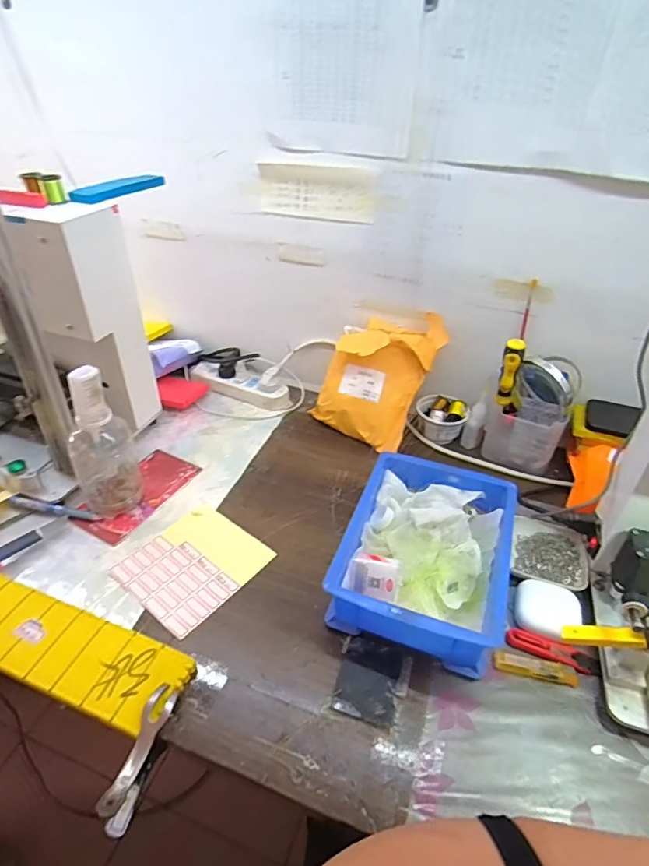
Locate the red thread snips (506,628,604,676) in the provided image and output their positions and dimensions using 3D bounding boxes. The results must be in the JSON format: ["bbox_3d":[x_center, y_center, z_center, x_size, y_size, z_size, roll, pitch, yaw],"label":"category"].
[{"bbox_3d":[0.238,0.226,0.514,0.089,0.008,0.024,15,39,17],"label":"red thread snips"}]

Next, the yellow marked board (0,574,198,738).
[{"bbox_3d":[-0.304,0.209,0.512,0.343,0.013,0.079,14,39,16],"label":"yellow marked board"}]

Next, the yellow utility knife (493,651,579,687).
[{"bbox_3d":[0.214,0.237,0.498,0.079,0.009,0.020,11,38,11],"label":"yellow utility knife"}]

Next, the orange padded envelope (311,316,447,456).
[{"bbox_3d":[0.083,-0.094,0.767,0.149,0.217,0.061,26,9,10],"label":"orange padded envelope"}]

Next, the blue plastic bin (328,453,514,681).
[{"bbox_3d":[0.121,0.138,0.577,0.183,0.072,0.241,13,39,15],"label":"blue plastic bin"}]

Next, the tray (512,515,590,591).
[{"bbox_3d":[0.276,0.147,0.603,0.079,0.031,0.097,13,39,15],"label":"tray"}]

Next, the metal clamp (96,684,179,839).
[{"bbox_3d":[-0.161,0.283,0.432,0.024,0.045,0.112,10,50,11],"label":"metal clamp"}]

